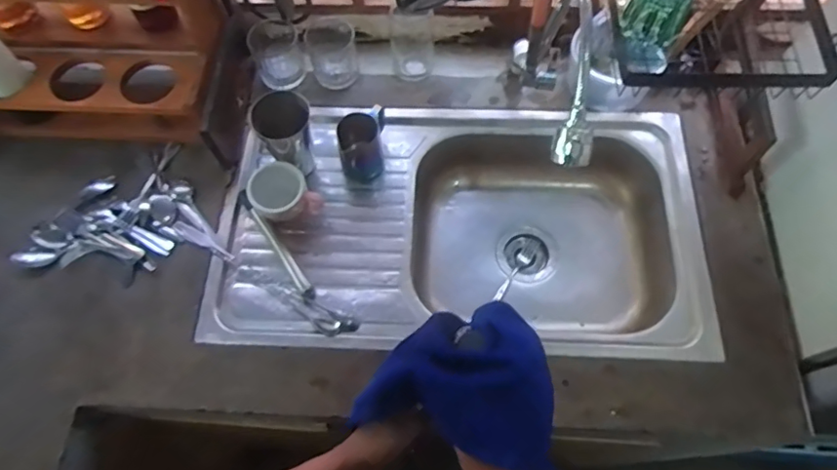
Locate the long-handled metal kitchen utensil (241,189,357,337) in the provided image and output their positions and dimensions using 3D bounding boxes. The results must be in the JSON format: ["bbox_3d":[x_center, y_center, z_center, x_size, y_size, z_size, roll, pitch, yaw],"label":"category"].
[{"bbox_3d":[-0.206,0.046,0.847,0.049,0.037,0.295,-40,70,-15],"label":"long-handled metal kitchen utensil"}]

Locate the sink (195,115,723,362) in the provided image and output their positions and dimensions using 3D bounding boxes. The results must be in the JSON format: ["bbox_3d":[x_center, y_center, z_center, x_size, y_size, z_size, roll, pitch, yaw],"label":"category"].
[{"bbox_3d":[0.065,0.026,0.961,0.762,0.226,0.413,3,65,3],"label":"sink"}]

